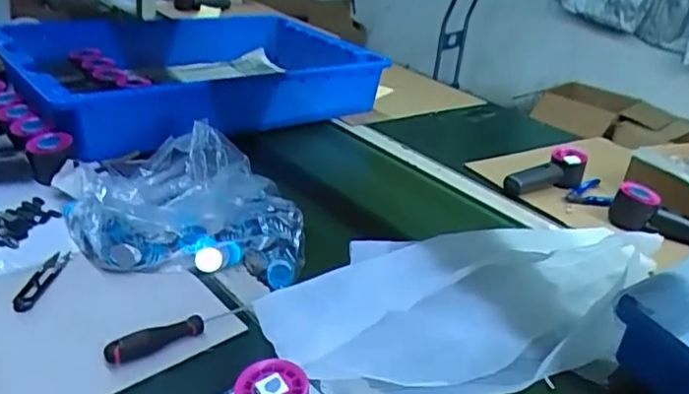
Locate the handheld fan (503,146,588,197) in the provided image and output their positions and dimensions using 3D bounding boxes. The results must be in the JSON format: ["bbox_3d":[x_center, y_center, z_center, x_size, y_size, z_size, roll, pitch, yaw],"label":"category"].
[{"bbox_3d":[0.333,-0.037,0.973,0.148,0.065,0.069,-21,39,-38],"label":"handheld fan"}]

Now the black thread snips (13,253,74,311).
[{"bbox_3d":[-0.319,0.086,0.630,0.018,0.016,0.105,5,30,1],"label":"black thread snips"}]

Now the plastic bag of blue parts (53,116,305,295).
[{"bbox_3d":[-0.207,-0.006,0.735,0.304,0.079,0.248,0,30,-7],"label":"plastic bag of blue parts"}]

